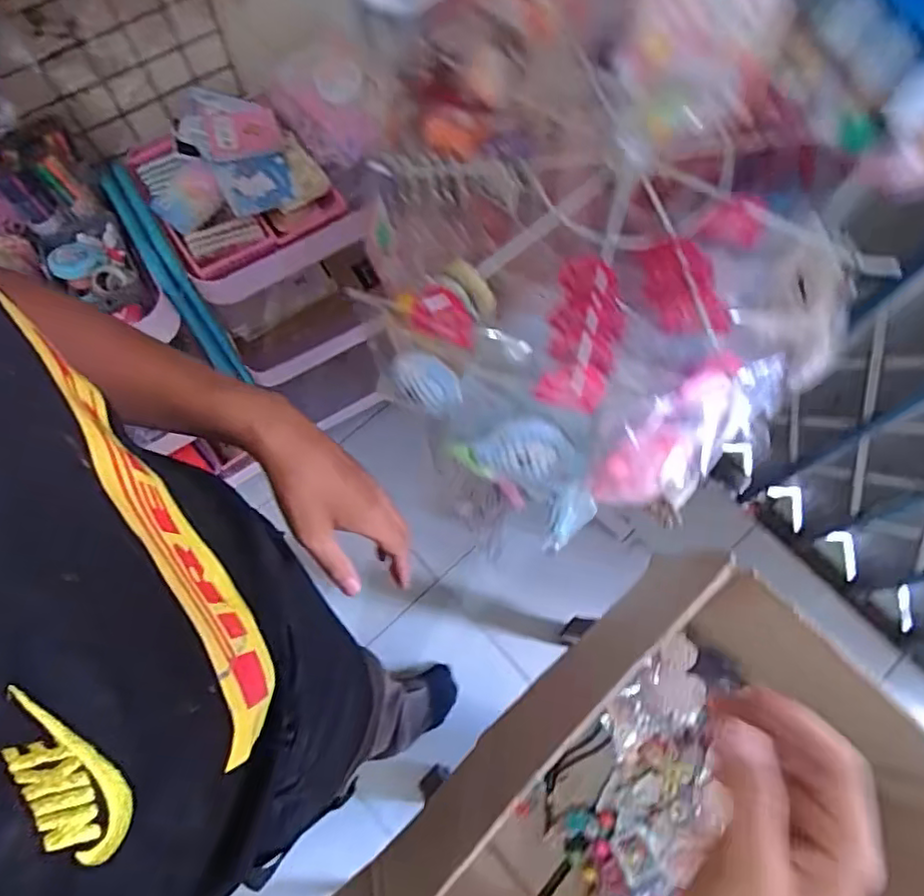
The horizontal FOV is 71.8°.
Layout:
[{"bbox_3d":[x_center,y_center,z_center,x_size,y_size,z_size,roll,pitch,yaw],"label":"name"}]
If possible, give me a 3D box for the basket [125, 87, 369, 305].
[{"bbox_3d":[-0.307,-0.362,0.895,0.239,0.099,0.252,-29,74,-10],"label":"basket"}]

